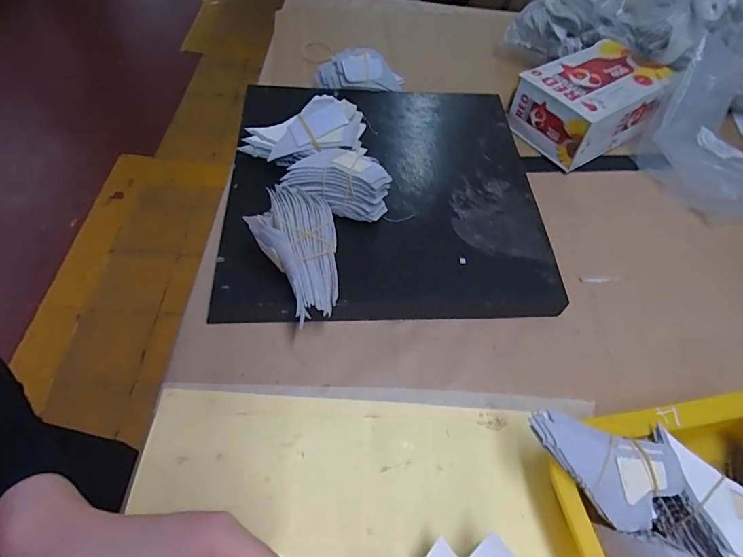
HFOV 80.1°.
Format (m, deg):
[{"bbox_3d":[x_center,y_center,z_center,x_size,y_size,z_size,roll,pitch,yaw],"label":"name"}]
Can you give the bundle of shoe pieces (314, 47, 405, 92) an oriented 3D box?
[{"bbox_3d":[-0.013,-0.243,0.523,0.103,0.044,0.026,-9,57,-10],"label":"bundle of shoe pieces"}]

